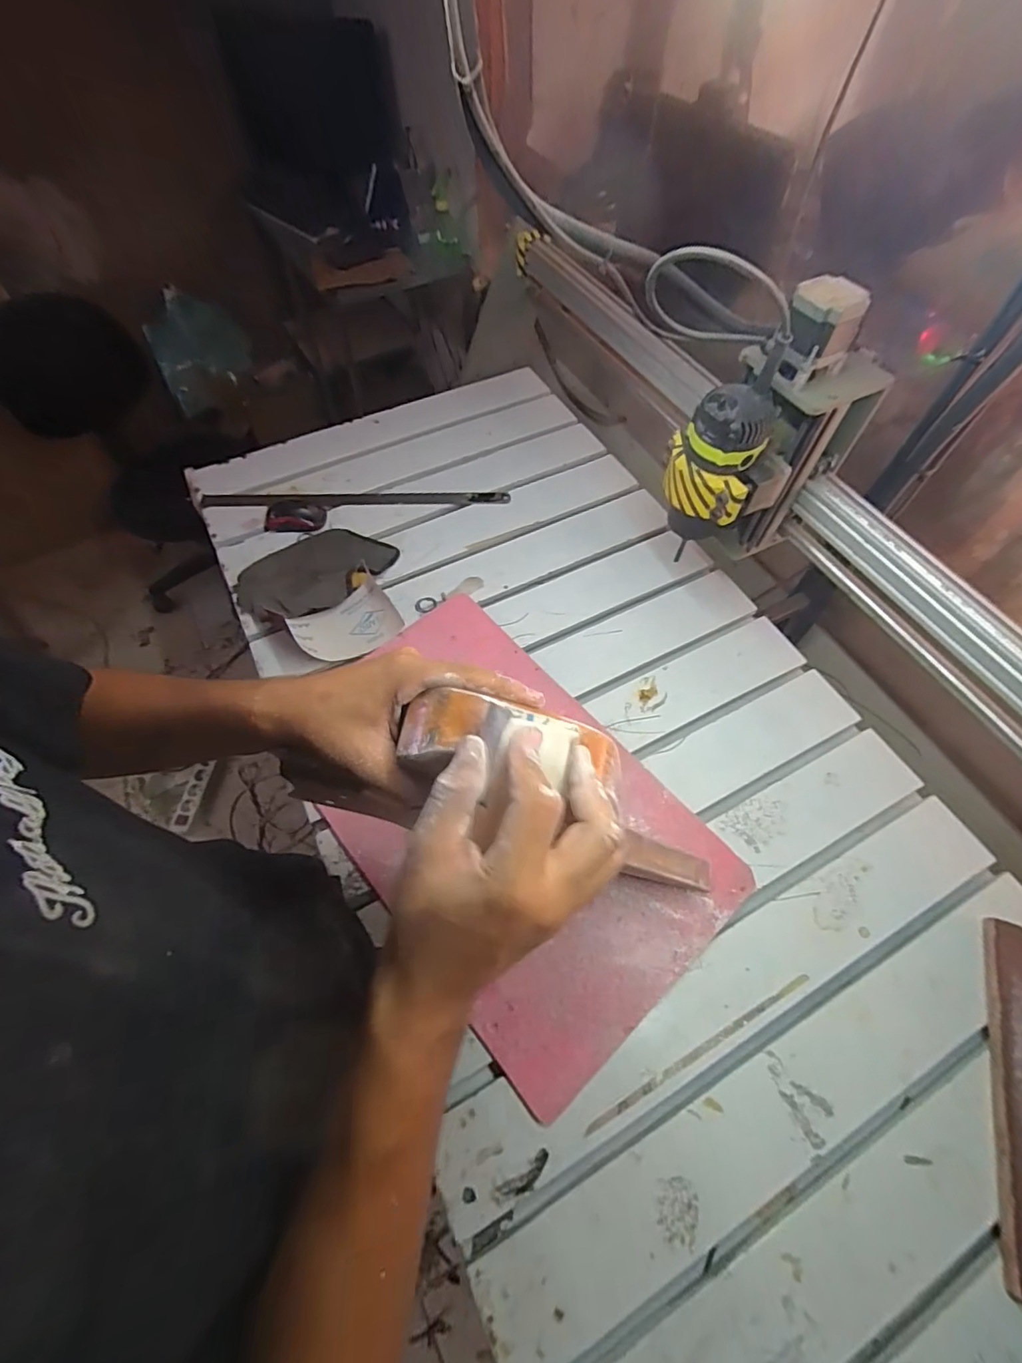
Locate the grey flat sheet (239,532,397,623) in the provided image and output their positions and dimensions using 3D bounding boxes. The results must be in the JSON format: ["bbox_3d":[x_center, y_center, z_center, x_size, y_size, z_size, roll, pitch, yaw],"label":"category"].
[{"bbox_3d":[-0.295,-0.169,0.817,0.231,0.032,0.131,-37,66,-18],"label":"grey flat sheet"}]

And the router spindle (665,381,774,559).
[{"bbox_3d":[0.224,-0.242,0.600,0.096,0.153,0.084,18,62,11],"label":"router spindle"}]

